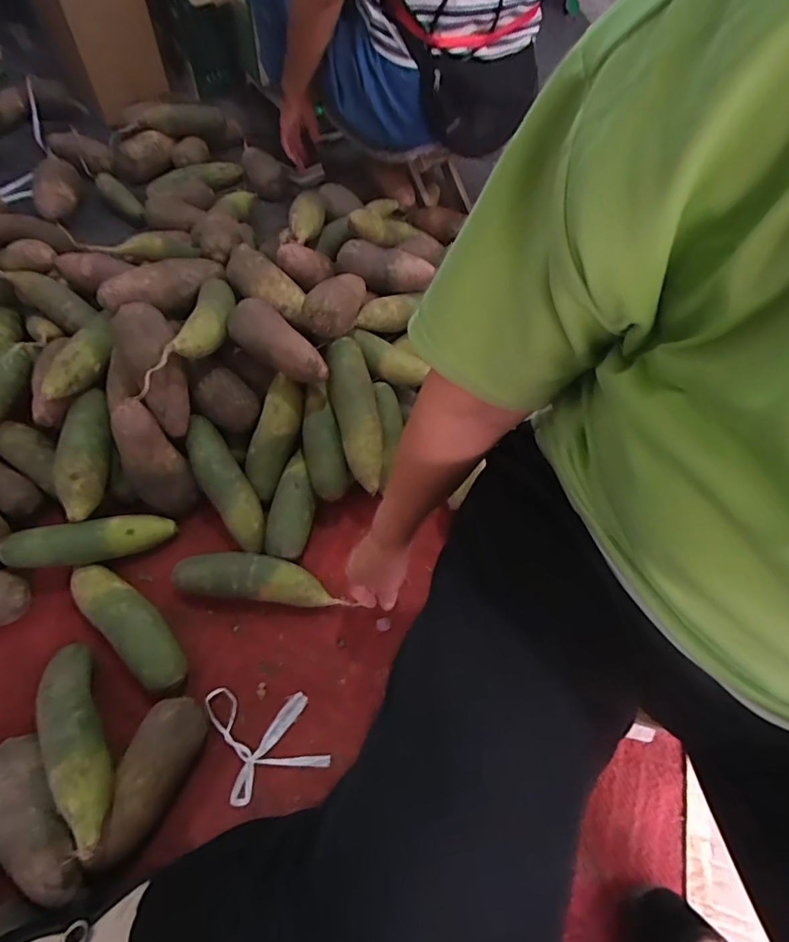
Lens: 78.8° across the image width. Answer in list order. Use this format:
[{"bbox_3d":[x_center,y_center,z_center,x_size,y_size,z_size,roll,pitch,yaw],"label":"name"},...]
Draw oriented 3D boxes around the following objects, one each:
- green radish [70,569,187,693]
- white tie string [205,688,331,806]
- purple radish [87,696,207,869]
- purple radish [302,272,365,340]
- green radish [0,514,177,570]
[{"bbox_3d":[-0.320,0.184,0.579,0.189,0.044,0.056,36,63,16],"label":"green radish"},{"bbox_3d":[-0.149,0.298,0.557,0.109,0.005,0.122,-19,63,-15],"label":"white tie string"},{"bbox_3d":[-0.256,0.324,0.509,0.059,0.062,0.150,18,59,6],"label":"purple radish"},{"bbox_3d":[-0.076,-0.236,0.673,0.058,0.064,0.149,19,43,7],"label":"purple radish"},{"bbox_3d":[-0.394,0.092,0.628,0.189,0.051,0.045,-7,58,-30],"label":"green radish"}]

